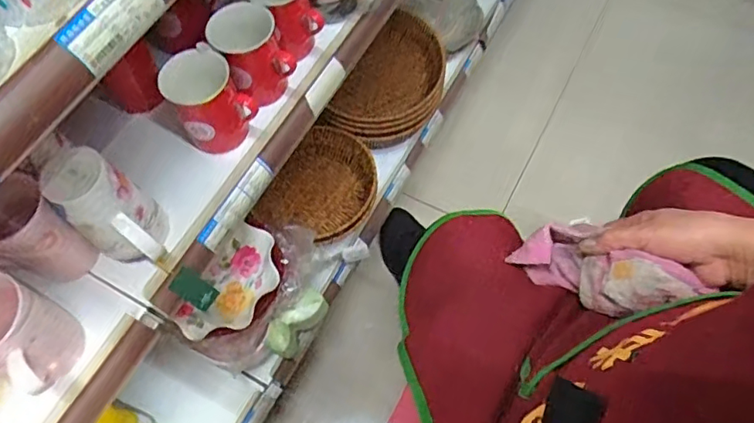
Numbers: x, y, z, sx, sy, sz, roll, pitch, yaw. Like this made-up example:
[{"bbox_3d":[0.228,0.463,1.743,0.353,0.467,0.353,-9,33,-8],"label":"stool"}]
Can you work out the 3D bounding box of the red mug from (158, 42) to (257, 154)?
[{"bbox_3d":[-0.192,-0.123,0.639,0.080,0.104,0.085,-1,63,2],"label":"red mug"}]

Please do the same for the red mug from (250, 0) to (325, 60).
[{"bbox_3d":[-0.116,-0.251,0.689,0.077,0.091,0.080,-18,64,-6],"label":"red mug"}]

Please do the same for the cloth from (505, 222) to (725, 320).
[{"bbox_3d":[0.207,0.054,0.506,0.152,0.042,0.061,19,61,48],"label":"cloth"}]

